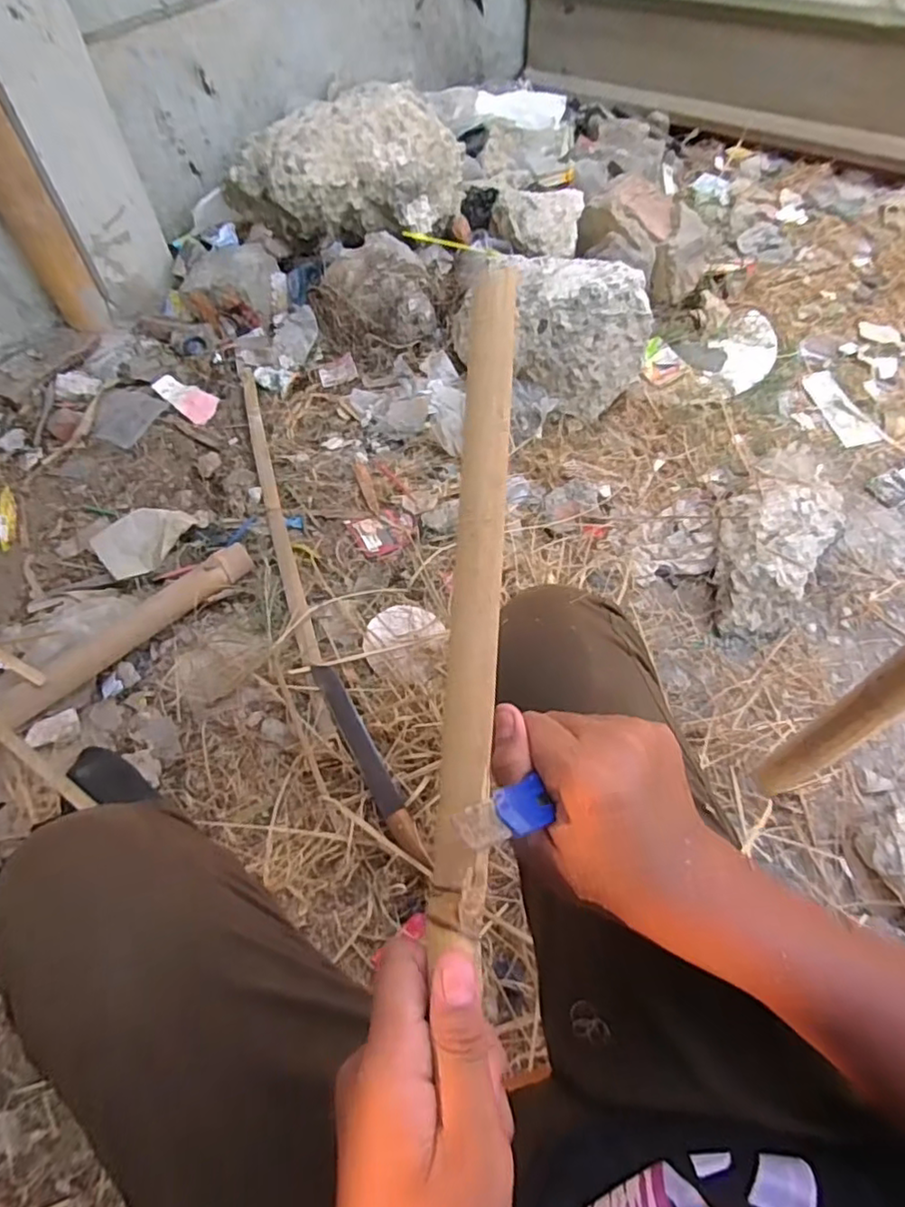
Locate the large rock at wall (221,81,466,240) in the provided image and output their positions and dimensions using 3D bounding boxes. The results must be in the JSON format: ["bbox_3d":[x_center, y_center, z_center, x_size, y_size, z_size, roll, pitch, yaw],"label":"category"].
[{"bbox_3d":[-0.225,-0.886,1.277,0.485,0.177,0.217,-3,57,1],"label":"large rock at wall"}]

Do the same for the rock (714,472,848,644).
[{"bbox_3d":[0.501,-0.090,0.965,0.162,0.104,0.286,18,60,11],"label":"rock"}]

